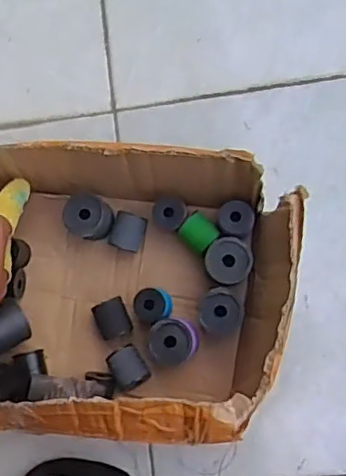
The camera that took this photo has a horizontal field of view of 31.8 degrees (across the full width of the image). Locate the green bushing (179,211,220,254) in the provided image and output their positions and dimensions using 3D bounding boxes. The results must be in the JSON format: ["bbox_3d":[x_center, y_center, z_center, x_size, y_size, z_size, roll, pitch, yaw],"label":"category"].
[{"bbox_3d":[0.027,-0.005,0.613,0.033,0.036,0.035,-45,82,1],"label":"green bushing"}]

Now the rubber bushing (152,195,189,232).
[{"bbox_3d":[-0.001,-0.025,0.618,0.034,0.037,0.034,-1,85,6],"label":"rubber bushing"}]

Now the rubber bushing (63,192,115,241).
[{"bbox_3d":[-0.083,-0.020,0.622,0.047,0.046,0.041,22,87,8],"label":"rubber bushing"}]

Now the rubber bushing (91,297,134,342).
[{"bbox_3d":[-0.061,0.083,0.620,0.032,0.033,0.039,-21,83,4],"label":"rubber bushing"}]

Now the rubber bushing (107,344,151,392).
[{"bbox_3d":[-0.043,0.129,0.611,0.032,0.036,0.041,-33,82,2],"label":"rubber bushing"}]

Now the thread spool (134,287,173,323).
[{"bbox_3d":[-0.019,0.067,0.610,0.036,0.042,0.033,-1,85,6],"label":"thread spool"}]

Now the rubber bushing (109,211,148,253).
[{"bbox_3d":[-0.045,-0.005,0.629,0.031,0.027,0.037,19,87,8],"label":"rubber bushing"}]

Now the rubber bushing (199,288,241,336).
[{"bbox_3d":[0.047,0.071,0.593,0.038,0.055,0.044,8,86,7],"label":"rubber bushing"}]

